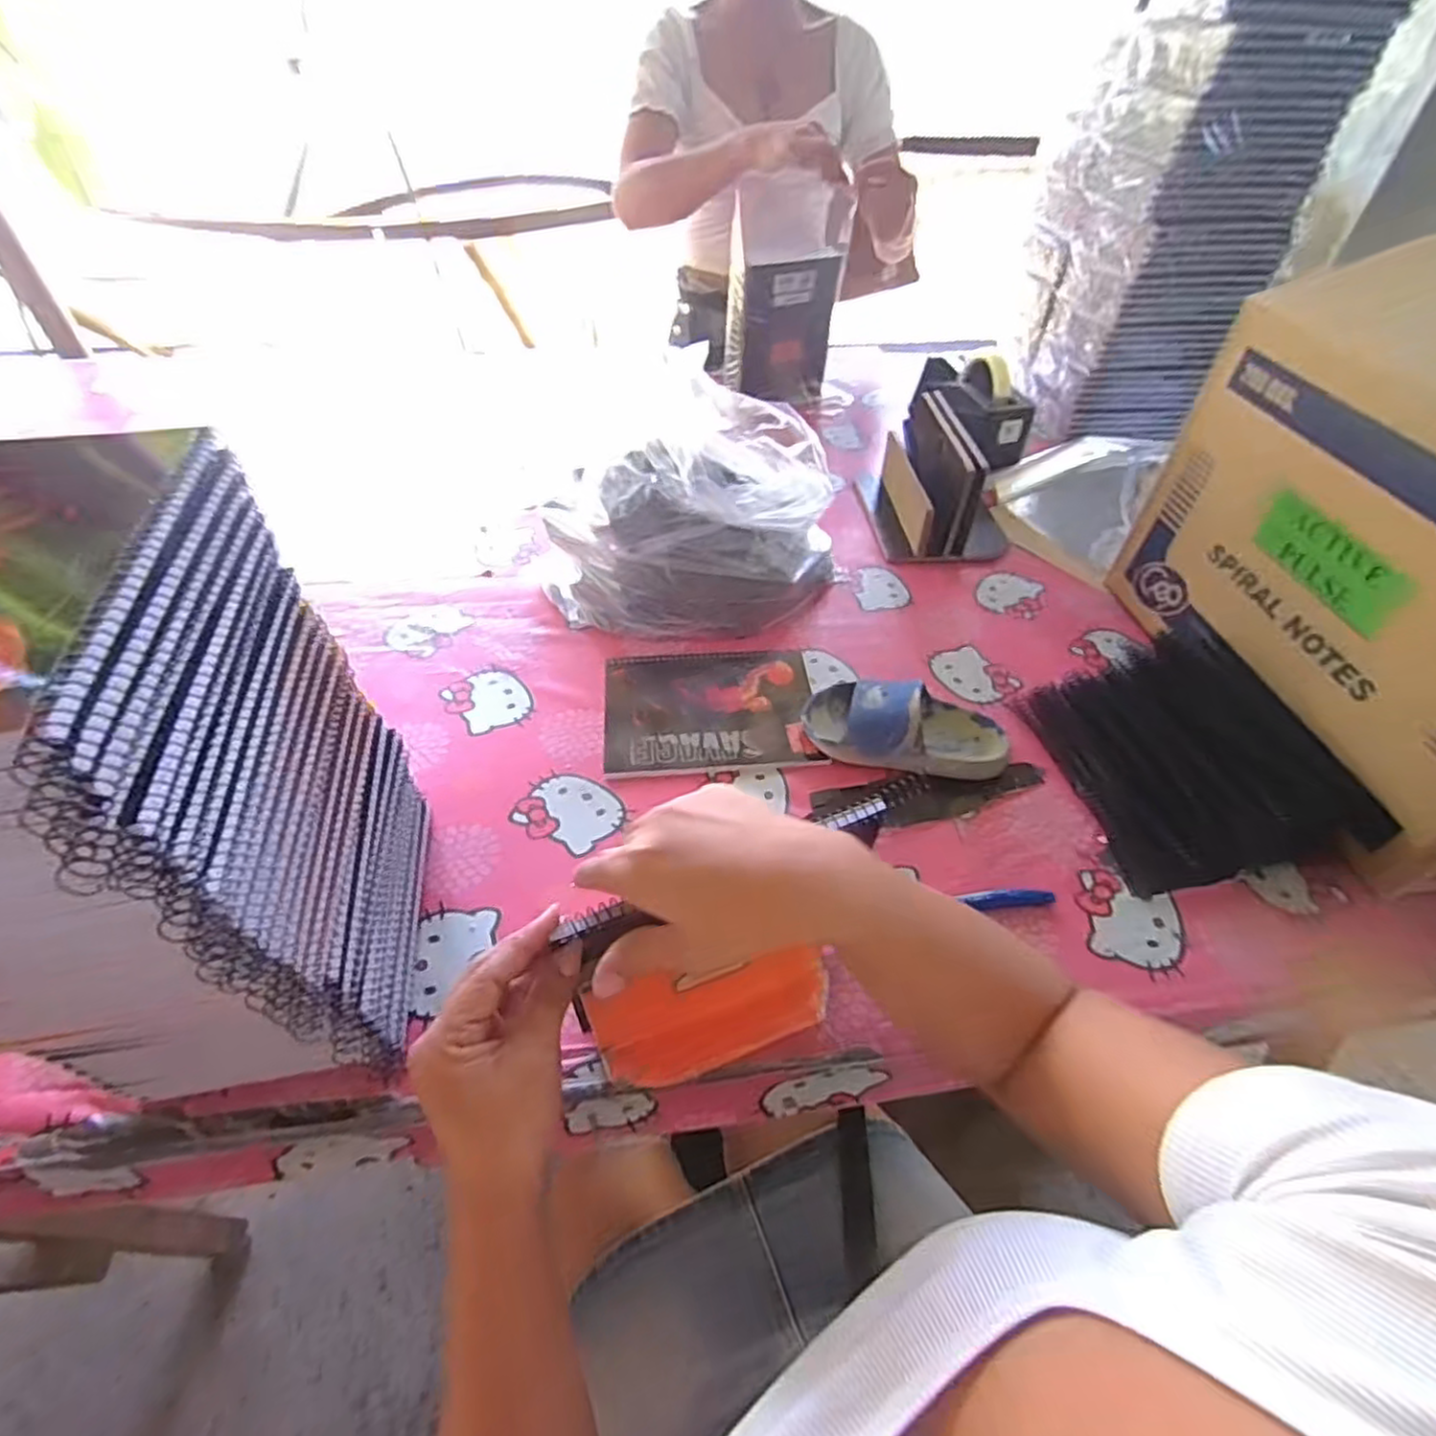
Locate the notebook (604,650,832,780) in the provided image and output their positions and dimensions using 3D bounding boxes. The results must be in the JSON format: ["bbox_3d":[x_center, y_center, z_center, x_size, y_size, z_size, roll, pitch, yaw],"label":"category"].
[{"bbox_3d":[-0.007,-0.012,0.667,0.194,0.006,0.151,-4,49,-5],"label":"notebook"}]

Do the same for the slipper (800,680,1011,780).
[{"bbox_3d":[0.166,0.000,0.622,0.173,0.063,0.091,14,50,11],"label":"slipper"}]

